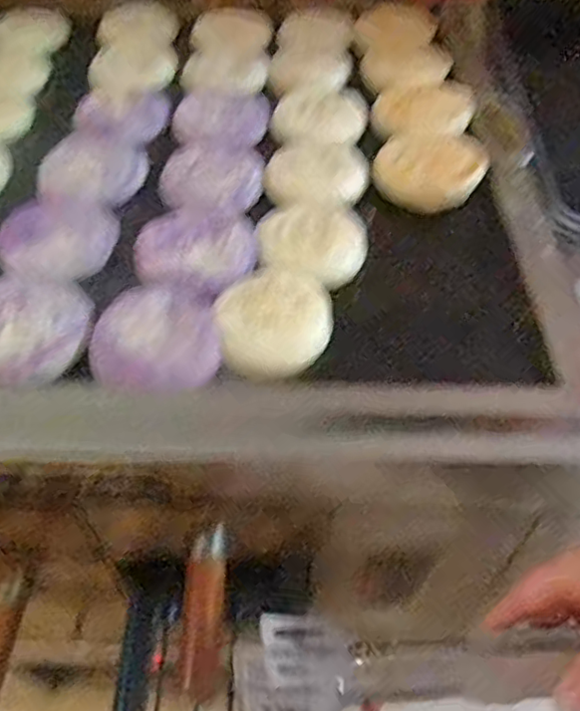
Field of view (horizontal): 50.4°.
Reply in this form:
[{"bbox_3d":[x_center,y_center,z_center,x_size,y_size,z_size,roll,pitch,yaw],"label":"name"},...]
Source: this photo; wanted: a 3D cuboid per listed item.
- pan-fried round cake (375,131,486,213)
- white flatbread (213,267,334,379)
[{"bbox_3d":[0.141,-0.191,0.626,0.107,0.030,0.099,1,50,-1],"label":"pan-fried round cake"},{"bbox_3d":[-0.013,-0.030,0.496,0.090,0.014,0.106,12,51,9],"label":"white flatbread"}]

